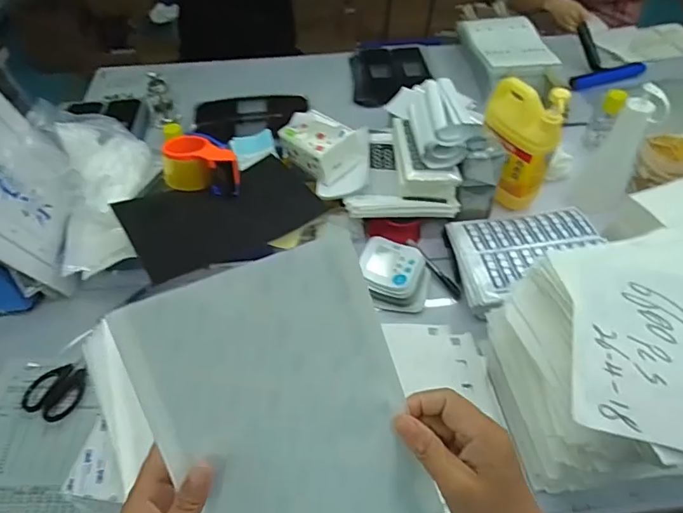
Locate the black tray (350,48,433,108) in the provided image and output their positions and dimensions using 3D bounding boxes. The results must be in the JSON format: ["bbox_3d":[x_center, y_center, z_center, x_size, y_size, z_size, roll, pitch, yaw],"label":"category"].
[{"bbox_3d":[0.135,-0.503,1.259,0.208,0.026,0.278,-3,52,-1],"label":"black tray"}]

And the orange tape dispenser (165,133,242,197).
[{"bbox_3d":[-0.249,-0.168,0.837,0.136,0.071,0.080,6,52,7],"label":"orange tape dispenser"}]

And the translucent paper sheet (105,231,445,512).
[{"bbox_3d":[-0.041,0.117,0.331,0.171,0.224,0.010,-20,9,-5],"label":"translucent paper sheet"}]

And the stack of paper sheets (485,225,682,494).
[{"bbox_3d":[0.386,0.136,0.608,0.310,0.166,0.294,-7,52,-4],"label":"stack of paper sheets"}]

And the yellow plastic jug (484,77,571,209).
[{"bbox_3d":[0.329,-0.217,0.871,0.069,0.219,0.146,-24,55,-16],"label":"yellow plastic jug"}]

